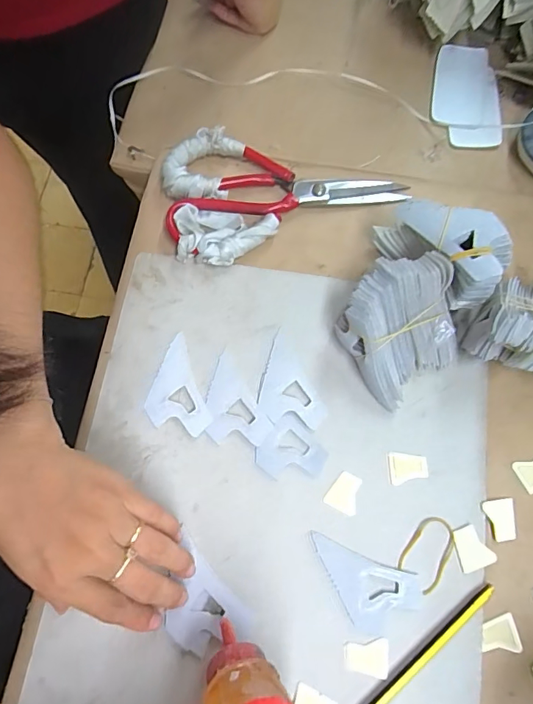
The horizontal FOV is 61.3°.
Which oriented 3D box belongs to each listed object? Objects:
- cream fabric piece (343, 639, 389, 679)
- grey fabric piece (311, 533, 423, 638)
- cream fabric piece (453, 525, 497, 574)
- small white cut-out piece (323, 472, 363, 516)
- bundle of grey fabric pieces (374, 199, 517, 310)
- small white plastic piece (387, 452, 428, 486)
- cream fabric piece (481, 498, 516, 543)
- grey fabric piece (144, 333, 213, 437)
[{"bbox_3d":[0.067,0.206,0.303,0.029,0.004,0.022,3,74,2],"label":"cream fabric piece"},{"bbox_3d":[0.066,0.166,0.316,0.082,0.004,0.045,20,75,7],"label":"grey fabric piece"},{"bbox_3d":[0.147,0.139,0.319,0.024,0.004,0.028,-19,74,-5],"label":"cream fabric piece"},{"bbox_3d":[0.058,0.104,0.332,0.024,0.004,0.027,26,76,8],"label":"small white cut-out piece"},{"bbox_3d":[0.131,-0.077,0.349,0.099,0.074,0.049,36,77,11],"label":"bundle of grey fabric pieces"},{"bbox_3d":[0.106,0.087,0.336,0.029,0.004,0.023,-2,73,0],"label":"small white plastic piece"},{"bbox_3d":[0.171,0.122,0.327,0.023,0.004,0.029,-7,73,-1],"label":"cream fabric piece"},{"bbox_3d":[-0.076,0.030,0.355,0.044,0.005,0.079,-21,74,-5],"label":"grey fabric piece"}]

